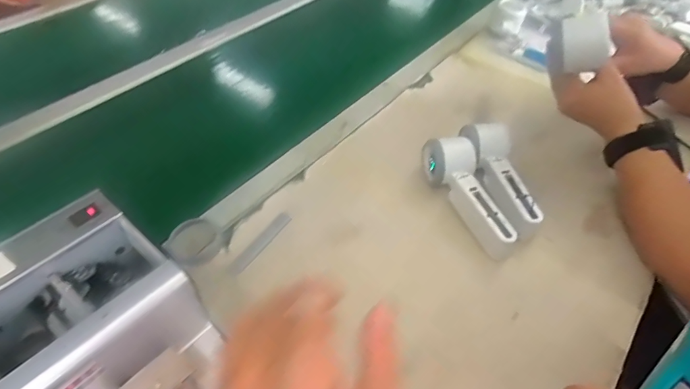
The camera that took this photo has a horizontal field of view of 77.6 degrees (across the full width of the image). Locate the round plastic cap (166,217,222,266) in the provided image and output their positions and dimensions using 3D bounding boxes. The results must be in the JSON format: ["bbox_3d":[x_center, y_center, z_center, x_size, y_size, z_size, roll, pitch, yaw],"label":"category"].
[{"bbox_3d":[-0.166,0.053,0.475,0.056,0.012,0.056,1,48,-1],"label":"round plastic cap"}]

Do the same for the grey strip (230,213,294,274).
[{"bbox_3d":[-0.095,0.053,0.488,0.017,0.004,0.092,31,53,14],"label":"grey strip"}]

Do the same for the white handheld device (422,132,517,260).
[{"bbox_3d":[0.147,-0.002,0.513,0.054,0.053,0.163,-11,49,-12],"label":"white handheld device"}]

